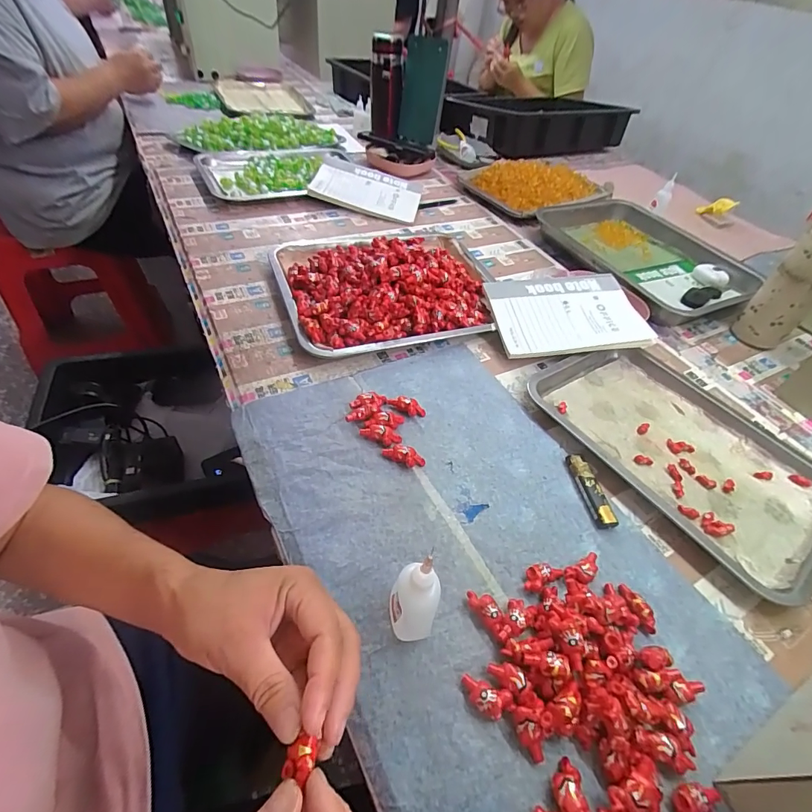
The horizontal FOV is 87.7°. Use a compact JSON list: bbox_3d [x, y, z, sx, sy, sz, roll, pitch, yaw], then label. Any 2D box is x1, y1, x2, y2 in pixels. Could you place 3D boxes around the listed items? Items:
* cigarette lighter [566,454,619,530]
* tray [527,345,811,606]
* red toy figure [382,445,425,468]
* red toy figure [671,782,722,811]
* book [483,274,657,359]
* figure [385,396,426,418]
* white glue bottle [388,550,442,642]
[{"bbox_3d":[0.185,0.084,0.424,0.019,0.011,0.079,-5,49,-12],"label":"cigarette lighter"},{"bbox_3d":[0.327,0.034,0.489,0.245,0.023,0.308,-25,56,-27],"label":"tray"},{"bbox_3d":[-0.003,0.050,0.423,0.043,0.015,0.016,21,48,11],"label":"red toy figure"},{"bbox_3d":[0.184,0.251,0.269,0.038,0.013,0.019,-20,54,-24],"label":"red toy figure"},{"bbox_3d":[0.217,-0.132,0.586,0.198,0.015,0.145,-5,58,-6],"label":"book"},{"bbox_3d":[0.000,0.000,0.470,0.044,0.015,0.017,23,49,12],"label":"figure"},{"bbox_3d":[0.006,0.134,0.289,0.028,0.097,0.027,-5,49,-13],"label":"white glue bottle"}]

